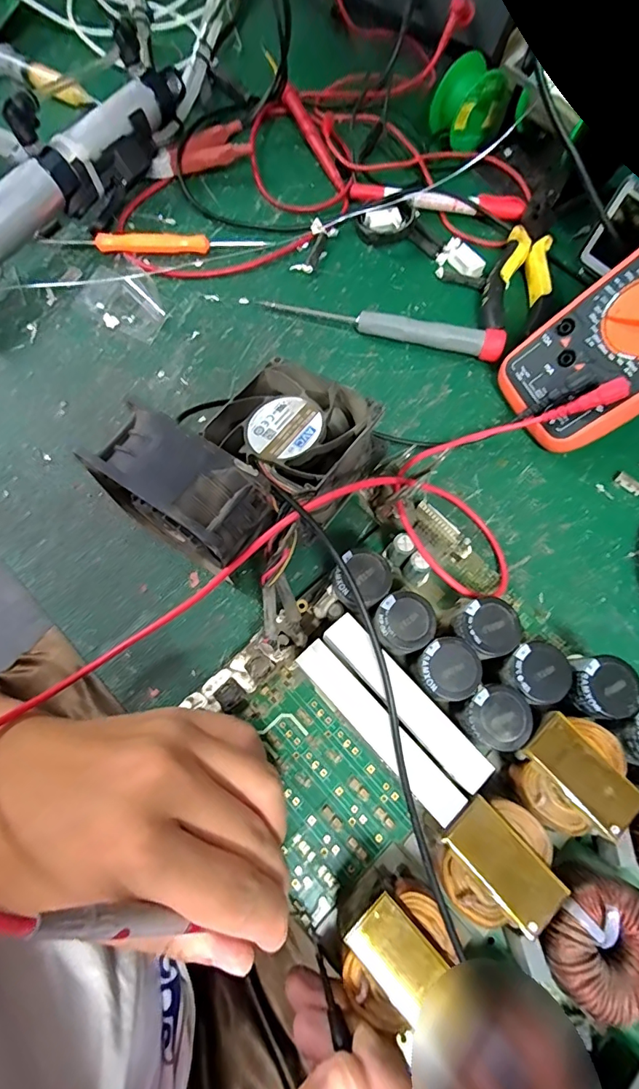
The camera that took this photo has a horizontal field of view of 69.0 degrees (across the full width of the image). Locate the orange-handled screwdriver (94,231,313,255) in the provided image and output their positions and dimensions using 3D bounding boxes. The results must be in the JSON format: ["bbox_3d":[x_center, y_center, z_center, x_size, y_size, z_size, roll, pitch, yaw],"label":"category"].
[{"bbox_3d":[-0.085,-0.227,0.346,0.154,0.013,0.015,-8,73,-4],"label":"orange-handled screwdriver"}]

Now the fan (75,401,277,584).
[{"bbox_3d":[-0.065,-0.019,0.240,0.081,0.081,0.042,35,75,9],"label":"fan"}]

